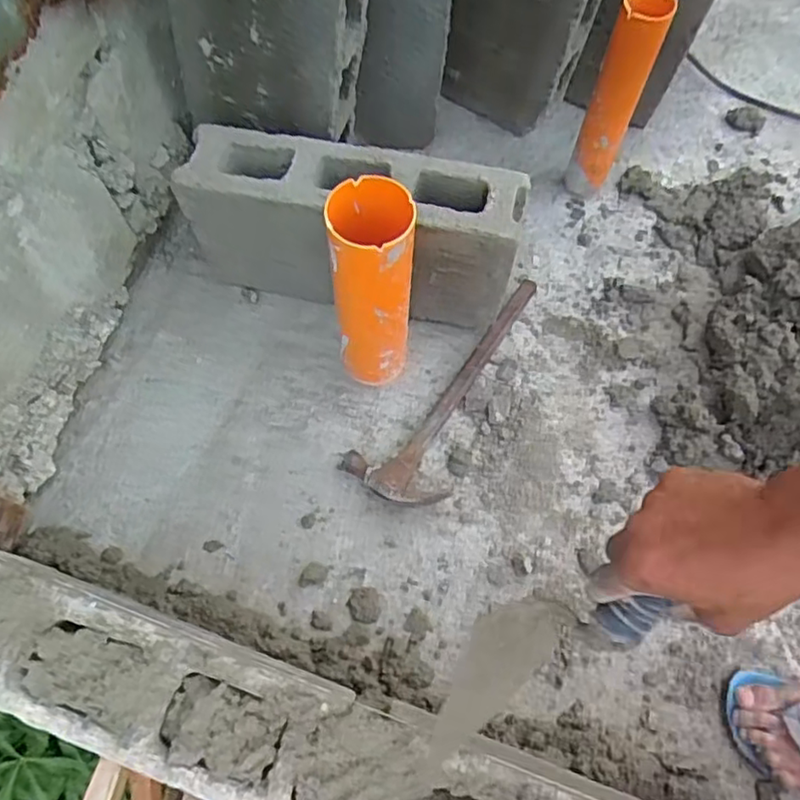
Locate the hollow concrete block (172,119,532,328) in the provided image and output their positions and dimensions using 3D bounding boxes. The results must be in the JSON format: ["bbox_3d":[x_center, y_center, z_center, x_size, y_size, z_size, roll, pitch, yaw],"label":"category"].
[{"bbox_3d":[-0.058,-0.208,0.789,0.394,0.209,0.099,12,66,3],"label":"hollow concrete block"}]

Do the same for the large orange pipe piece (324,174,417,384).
[{"bbox_3d":[-0.029,-0.110,0.708,0.088,0.292,0.084,0,66,-2],"label":"large orange pipe piece"}]

